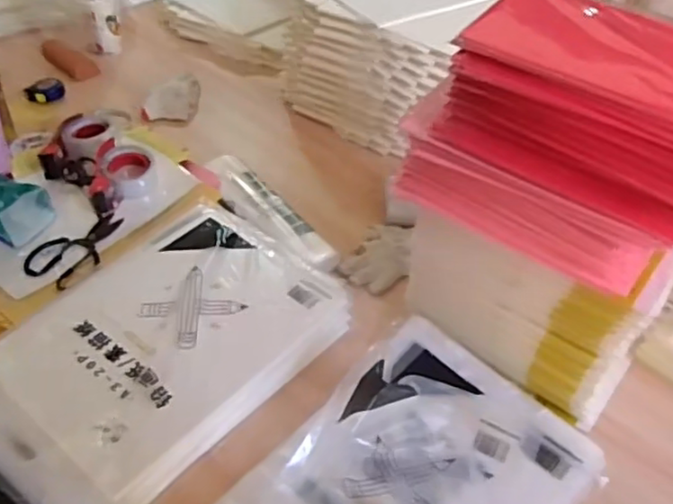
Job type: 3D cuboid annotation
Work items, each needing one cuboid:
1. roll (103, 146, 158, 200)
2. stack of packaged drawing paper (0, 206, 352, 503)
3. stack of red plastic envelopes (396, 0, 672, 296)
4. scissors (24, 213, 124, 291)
[{"bbox_3d":[-0.362,-0.138,1.140,0.088,0.055,0.103,-12,47,-17],"label":"roll"},{"bbox_3d":[-0.247,0.122,0.894,0.332,0.070,0.501,32,51,25],"label":"stack of packaged drawing paper"},{"bbox_3d":[0.279,-0.134,0.753,0.335,0.224,0.201,27,48,21],"label":"stack of red plastic envelopes"},{"bbox_3d":[-0.414,-0.005,1.040,0.096,0.020,0.169,23,47,17],"label":"scissors"}]

